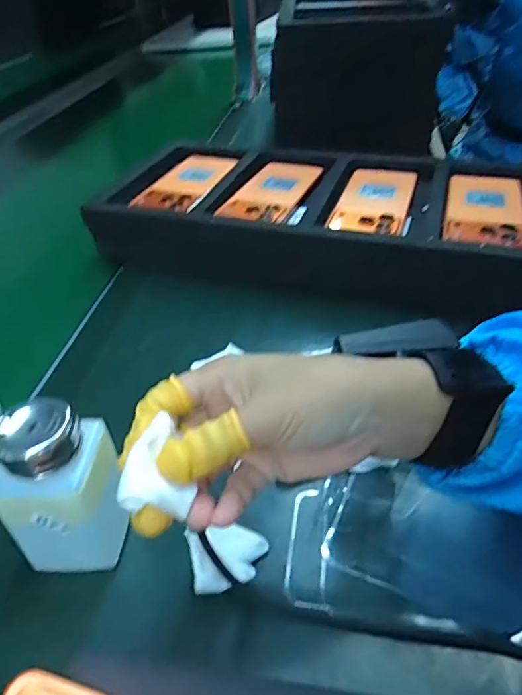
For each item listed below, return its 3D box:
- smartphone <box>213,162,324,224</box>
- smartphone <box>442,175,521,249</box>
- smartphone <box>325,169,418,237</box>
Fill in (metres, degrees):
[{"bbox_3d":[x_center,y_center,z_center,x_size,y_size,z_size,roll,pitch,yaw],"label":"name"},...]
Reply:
[{"bbox_3d":[0.014,-0.181,0.571,0.078,0.006,0.146,12,44,20],"label":"smartphone"},{"bbox_3d":[0.228,-0.142,0.508,0.076,0.015,0.143,9,43,17],"label":"smartphone"},{"bbox_3d":[0.125,-0.165,0.548,0.076,0.008,0.151,10,43,18],"label":"smartphone"}]

